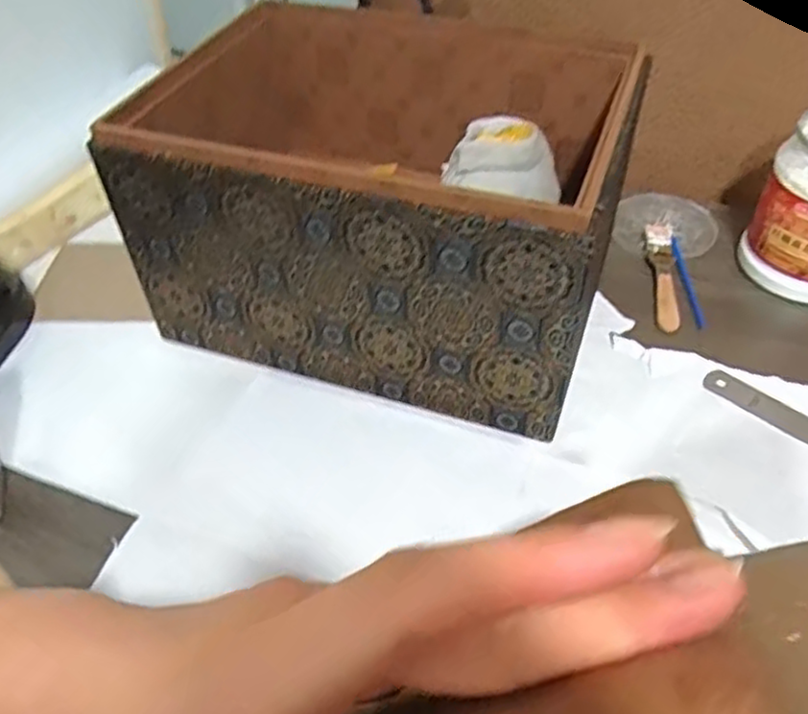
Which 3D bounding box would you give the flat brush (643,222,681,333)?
[{"bbox_3d":[0.245,-0.082,0.664,0.028,0.011,0.148,8,48,9],"label":"flat brush"}]

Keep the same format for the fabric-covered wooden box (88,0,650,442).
[{"bbox_3d":[-0.008,-0.132,0.573,0.339,0.184,0.266,15,49,15],"label":"fabric-covered wooden box"}]

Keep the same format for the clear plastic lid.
[{"bbox_3d":[0.265,-0.131,0.708,0.100,0.017,0.100,-1,47,1],"label":"clear plastic lid"}]

